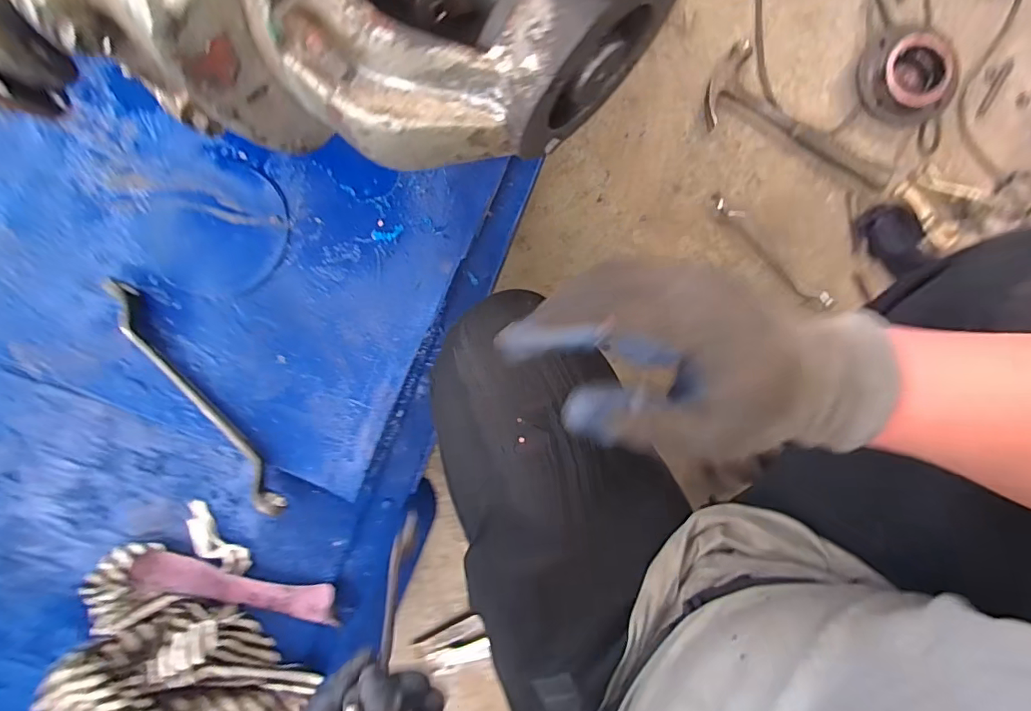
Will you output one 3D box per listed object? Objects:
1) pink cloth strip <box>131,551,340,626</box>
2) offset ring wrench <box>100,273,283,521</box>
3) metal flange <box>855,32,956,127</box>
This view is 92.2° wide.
[{"bbox_3d":[-0.332,0.280,0.592,0.234,0.026,0.045,12,92,0],"label":"pink cloth strip"},{"bbox_3d":[-0.369,0.049,0.579,0.029,0.048,0.324,-38,91,1],"label":"offset ring wrench"},{"bbox_3d":[0.616,-0.441,0.782,0.132,0.058,0.152,-24,92,2],"label":"metal flange"}]

